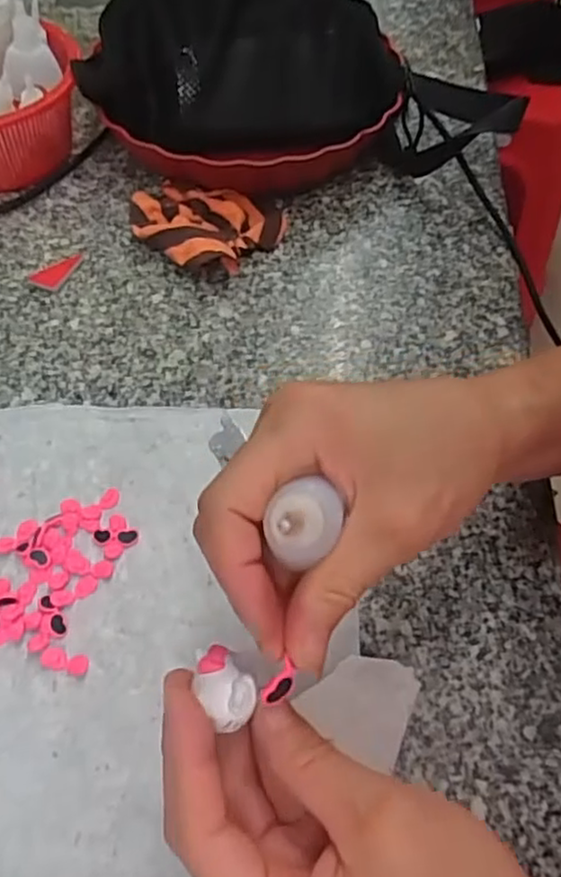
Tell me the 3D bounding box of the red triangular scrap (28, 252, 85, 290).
[{"bbox_3d":[-0.158,-0.122,0.478,0.023,0.006,0.039,21,59,11],"label":"red triangular scrap"}]

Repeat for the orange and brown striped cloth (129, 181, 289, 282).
[{"bbox_3d":[-0.055,-0.150,0.486,0.110,0.025,0.077,8,58,3],"label":"orange and brown striped cloth"}]

